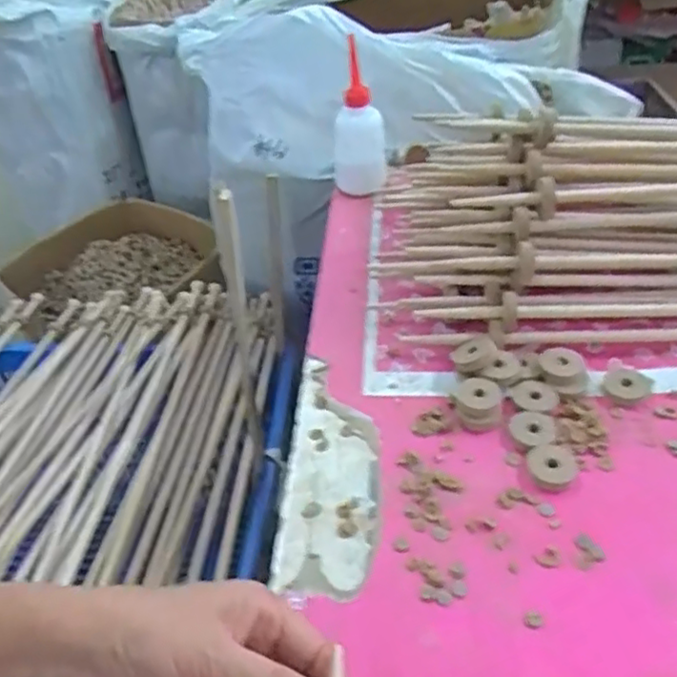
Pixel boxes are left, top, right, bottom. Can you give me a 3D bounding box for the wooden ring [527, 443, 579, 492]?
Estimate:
[{"bbox_3d":[0.155,0.092,0.486,0.033,0.007,0.041,14,44,21],"label":"wooden ring"}]

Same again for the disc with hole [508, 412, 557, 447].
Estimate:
[{"bbox_3d":[0.149,0.070,0.513,0.034,0.005,0.033,-3,40,2],"label":"disc with hole"}]

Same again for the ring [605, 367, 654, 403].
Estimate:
[{"bbox_3d":[0.234,0.035,0.542,0.041,0.009,0.034,-33,48,-30],"label":"ring"}]

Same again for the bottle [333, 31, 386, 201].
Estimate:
[{"bbox_3d":[0.023,-0.244,0.772,0.060,0.154,0.043,-7,40,-2],"label":"bottle"}]

